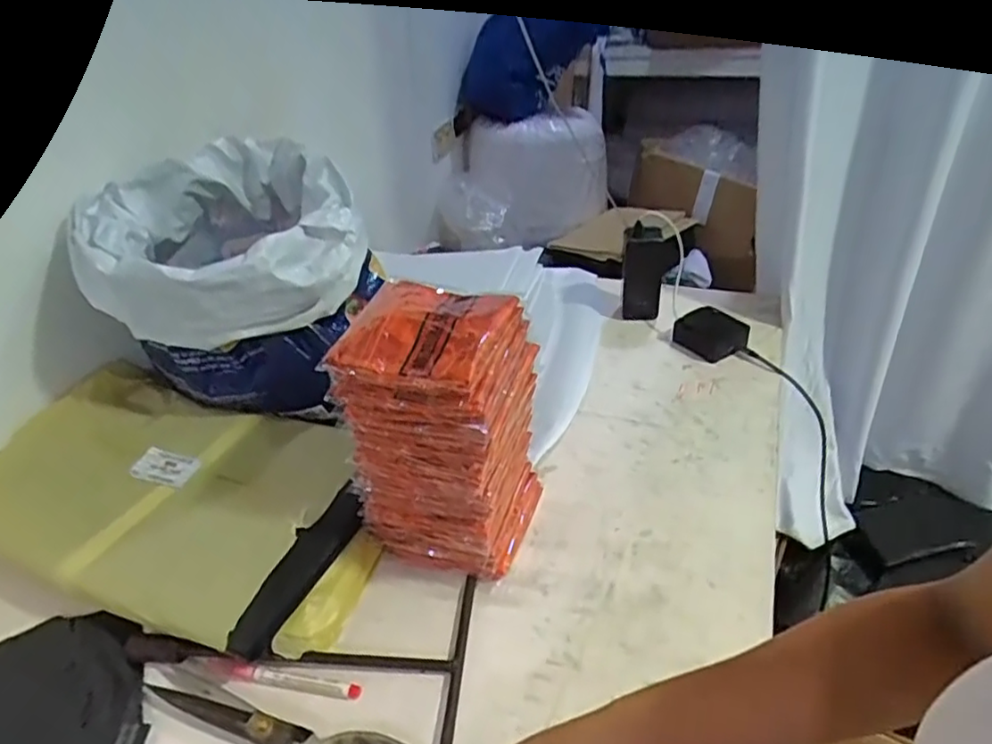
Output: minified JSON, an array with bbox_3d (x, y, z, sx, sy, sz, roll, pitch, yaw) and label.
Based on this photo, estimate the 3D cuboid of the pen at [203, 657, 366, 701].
[{"bbox_3d":[-0.180,0.257,0.535,0.142,0.011,0.014,4,38,12],"label":"pen"}]

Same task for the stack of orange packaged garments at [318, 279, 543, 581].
[{"bbox_3d":[-0.043,0.059,0.588,0.133,0.252,0.129,9,39,18],"label":"stack of orange packaged garments"}]

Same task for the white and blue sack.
[{"bbox_3d":[-0.298,-0.117,0.749,0.300,0.210,0.295,-7,37,-3],"label":"white and blue sack"}]

